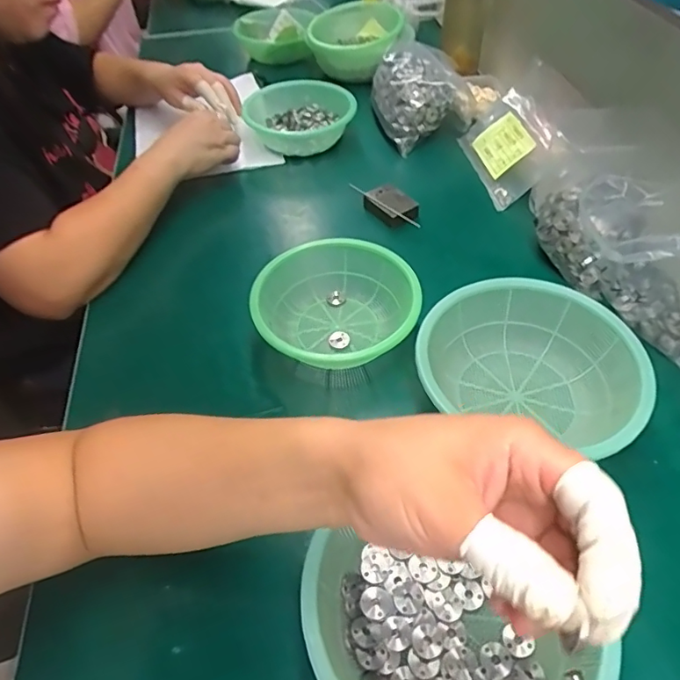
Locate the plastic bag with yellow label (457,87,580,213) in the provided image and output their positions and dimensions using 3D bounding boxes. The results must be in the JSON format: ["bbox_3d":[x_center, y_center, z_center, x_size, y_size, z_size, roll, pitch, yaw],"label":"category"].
[{"bbox_3d":[0.233,-0.261,0.719,0.085,0.088,0.190,-8,47,-4],"label":"plastic bag with yellow label"}]

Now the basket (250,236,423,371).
[{"bbox_3d":[-0.002,-0.032,0.529,0.157,0.078,0.158,-3,47,1],"label":"basket"}]

